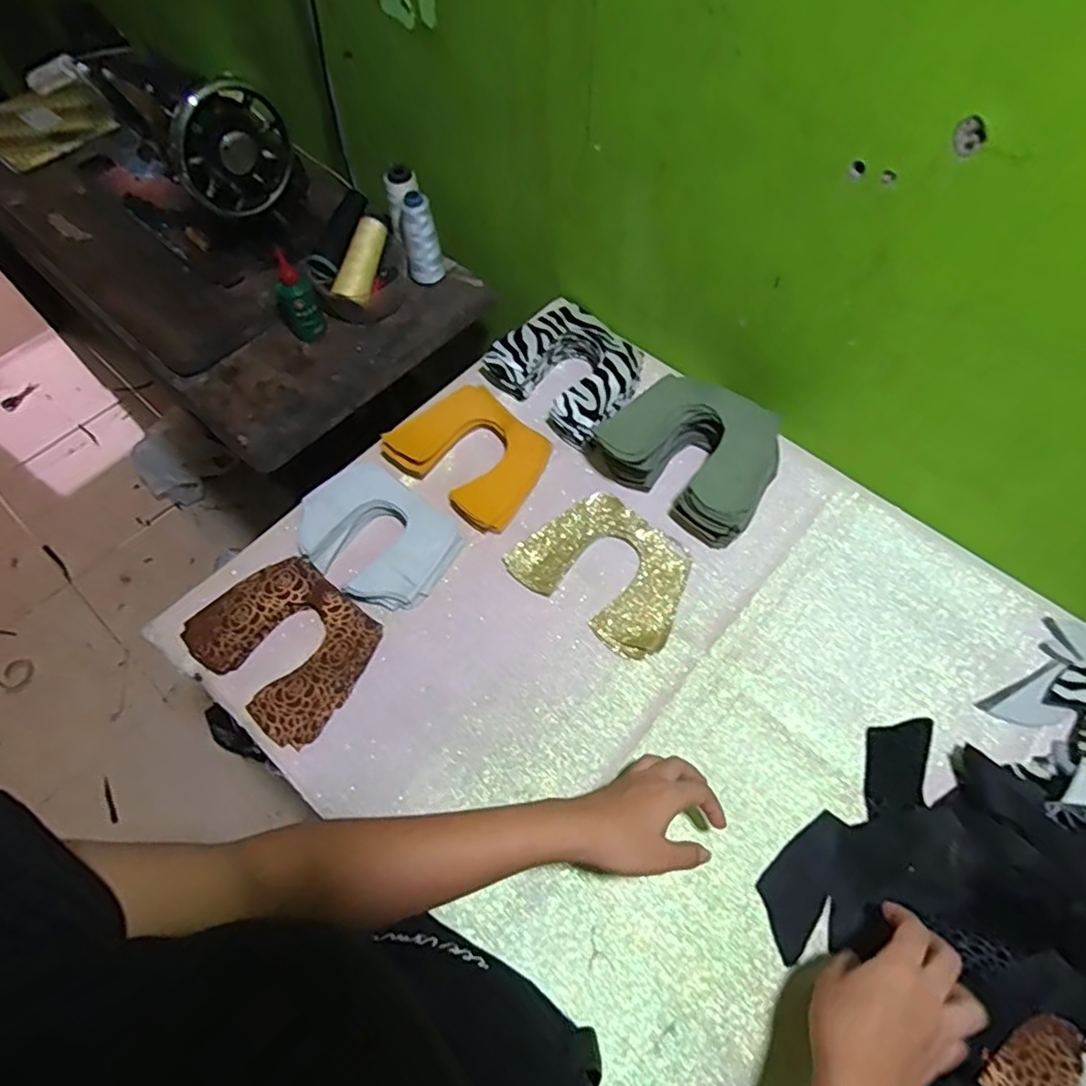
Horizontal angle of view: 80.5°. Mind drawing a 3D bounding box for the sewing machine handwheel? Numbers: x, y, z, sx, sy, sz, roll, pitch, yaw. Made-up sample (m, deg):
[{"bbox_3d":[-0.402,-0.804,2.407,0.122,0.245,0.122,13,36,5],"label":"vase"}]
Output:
[{"bbox_3d":[-0.347,-0.436,0.722,0.128,0.127,0.027,-39,67,-17],"label":"sewing machine handwheel"}]

